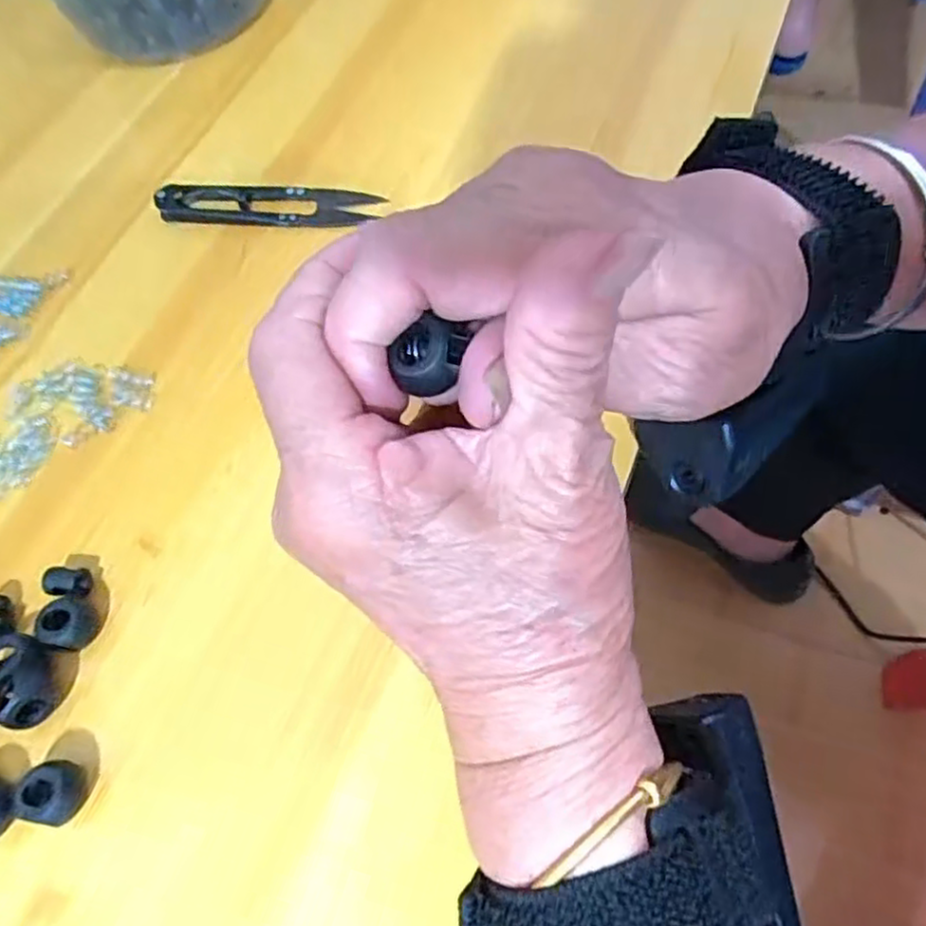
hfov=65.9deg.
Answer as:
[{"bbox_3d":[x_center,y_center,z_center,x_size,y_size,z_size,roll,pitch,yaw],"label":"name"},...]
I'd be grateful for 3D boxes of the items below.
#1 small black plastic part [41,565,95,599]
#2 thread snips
[{"bbox_3d":[-0.129,0.039,0.234,0.015,0.009,0.010,2,61,10],"label":"small black plastic part"},{"bbox_3d":[-0.086,-0.112,0.310,0.098,0.004,0.022,4,61,11],"label":"thread snips"}]

